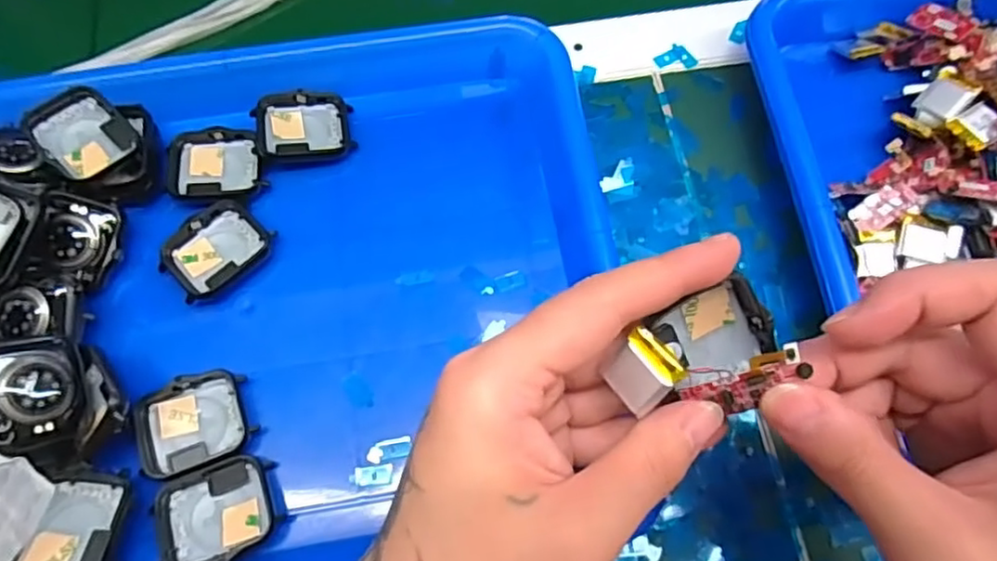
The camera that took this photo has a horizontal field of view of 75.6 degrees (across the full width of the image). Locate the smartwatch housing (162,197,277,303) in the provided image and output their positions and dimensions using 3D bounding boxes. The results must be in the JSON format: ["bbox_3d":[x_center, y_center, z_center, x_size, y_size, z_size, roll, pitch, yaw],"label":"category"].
[{"bbox_3d":[-0.131,-0.015,0.297,0.035,0.007,0.046,41,74,12],"label":"smartwatch housing"}]

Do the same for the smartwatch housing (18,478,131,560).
[{"bbox_3d":[-0.161,0.095,0.242,0.031,0.010,0.039,11,70,2],"label":"smartwatch housing"}]

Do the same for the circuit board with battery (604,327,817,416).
[{"bbox_3d":[0.062,0.027,0.189,0.054,0.023,0.020,3,70,-7],"label":"circuit board with battery"}]

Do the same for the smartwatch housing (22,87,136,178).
[{"bbox_3d":[-0.193,-0.068,0.300,0.035,0.007,0.040,-43,95,-20],"label":"smartwatch housing"}]

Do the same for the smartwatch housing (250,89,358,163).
[{"bbox_3d":[-0.097,-0.077,0.320,0.045,0.011,0.036,-8,70,-4],"label":"smartwatch housing"}]

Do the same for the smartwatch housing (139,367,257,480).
[{"bbox_3d":[-0.128,0.060,0.272,0.044,0.009,0.037,-18,72,-8],"label":"smartwatch housing"}]

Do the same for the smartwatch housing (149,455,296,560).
[{"bbox_3d":[-0.111,0.093,0.261,0.047,0.013,0.037,-20,72,-9],"label":"smartwatch housing"}]

